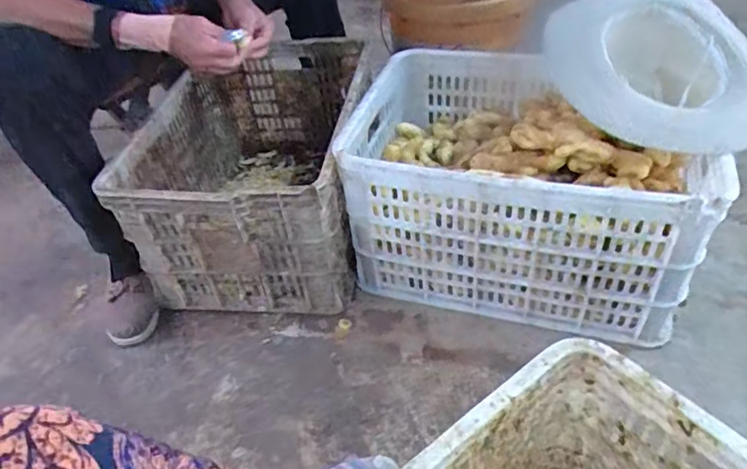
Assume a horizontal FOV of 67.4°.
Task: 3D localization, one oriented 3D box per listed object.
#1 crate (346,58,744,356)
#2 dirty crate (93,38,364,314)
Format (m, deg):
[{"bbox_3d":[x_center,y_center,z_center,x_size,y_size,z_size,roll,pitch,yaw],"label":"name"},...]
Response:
[{"bbox_3d":[0.245,-0.085,0.945,0.509,0.285,0.378,6,43,16],"label":"crate"},{"bbox_3d":[-0.202,-0.129,1.074,0.358,0.280,0.548,-2,41,7],"label":"dirty crate"}]

